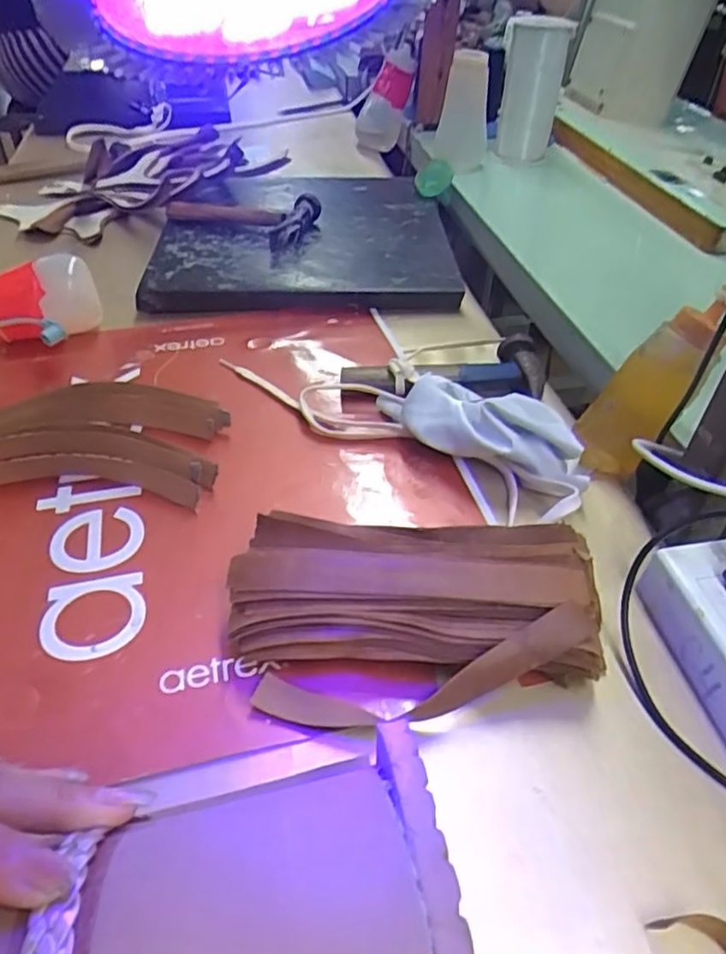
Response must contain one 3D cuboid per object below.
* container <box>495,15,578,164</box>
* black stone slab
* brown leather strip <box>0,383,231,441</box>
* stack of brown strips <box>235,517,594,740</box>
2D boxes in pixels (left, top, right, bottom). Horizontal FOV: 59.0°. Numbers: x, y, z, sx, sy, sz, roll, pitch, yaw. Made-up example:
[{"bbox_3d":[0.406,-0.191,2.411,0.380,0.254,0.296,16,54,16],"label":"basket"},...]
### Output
[{"bbox_3d":[0.225,-0.520,0.868,0.079,0.162,0.095,7,44,6],"label":"container"},{"bbox_3d":[-0.064,-0.273,0.718,0.311,0.032,0.324,-1,43,-3],"label":"black stone slab"},{"bbox_3d":[-0.195,-0.047,0.487,0.178,0.024,0.057,-6,44,-8],"label":"brown leather strip"},{"bbox_3d":[0.024,0.072,0.334,0.188,0.048,0.102,0,43,-1],"label":"stack of brown strips"}]

